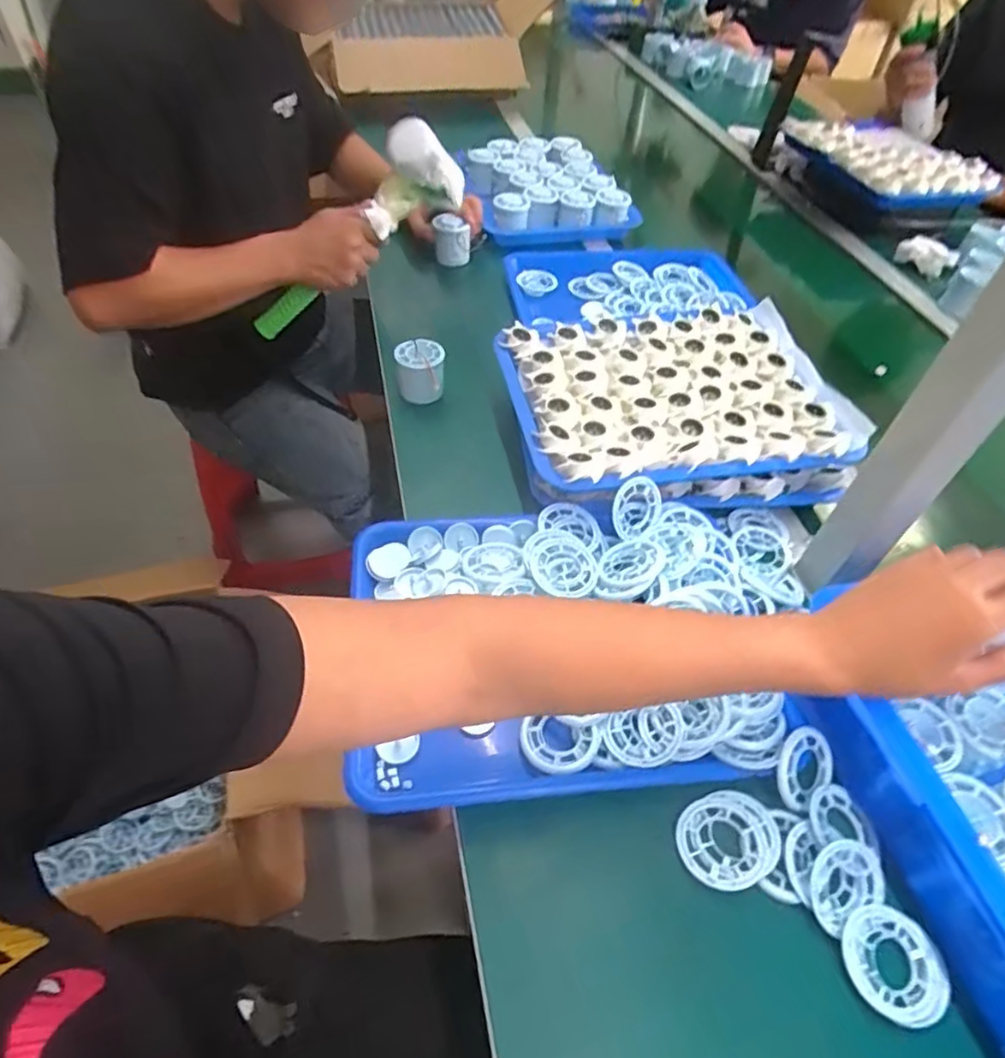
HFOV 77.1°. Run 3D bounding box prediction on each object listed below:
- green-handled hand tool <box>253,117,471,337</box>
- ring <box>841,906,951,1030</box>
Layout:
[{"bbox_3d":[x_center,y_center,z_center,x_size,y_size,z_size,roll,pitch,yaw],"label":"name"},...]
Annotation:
[{"bbox_3d":[-0.198,-0.365,0.821,0.340,0.112,0.082,-38,53,14],"label":"green-handled hand tool"},{"bbox_3d":[0.239,0.267,0.386,0.059,0.005,0.059,2,49,-2],"label":"ring"}]

